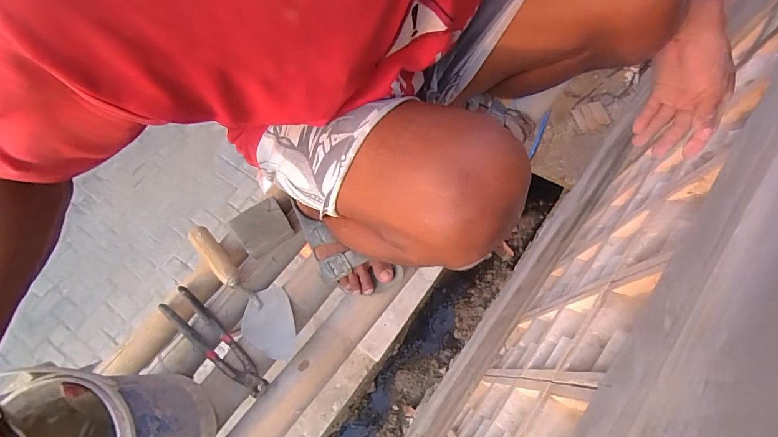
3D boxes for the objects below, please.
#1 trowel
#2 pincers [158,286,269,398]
[{"bbox_3d":[-0.227,0.109,0.602,0.080,0.040,0.250,-43,73,-13],"label":"trowel"},{"bbox_3d":[-0.268,0.192,0.607,0.217,0.022,0.048,38,75,15],"label":"pincers"}]

